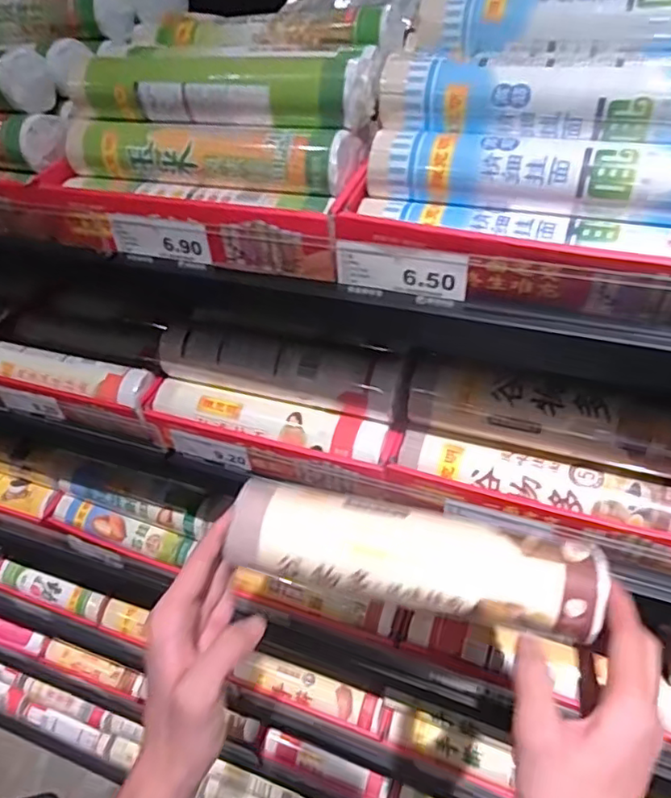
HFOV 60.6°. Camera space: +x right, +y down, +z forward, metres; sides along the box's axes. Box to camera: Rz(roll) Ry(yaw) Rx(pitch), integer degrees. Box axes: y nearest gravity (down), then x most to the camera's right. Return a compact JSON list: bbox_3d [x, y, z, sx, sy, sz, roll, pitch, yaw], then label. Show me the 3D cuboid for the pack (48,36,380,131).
[{"bbox_3d":[-0.093,-0.235,0.443,0.242,0.065,0.062,10,40,16],"label":"pack"}]

